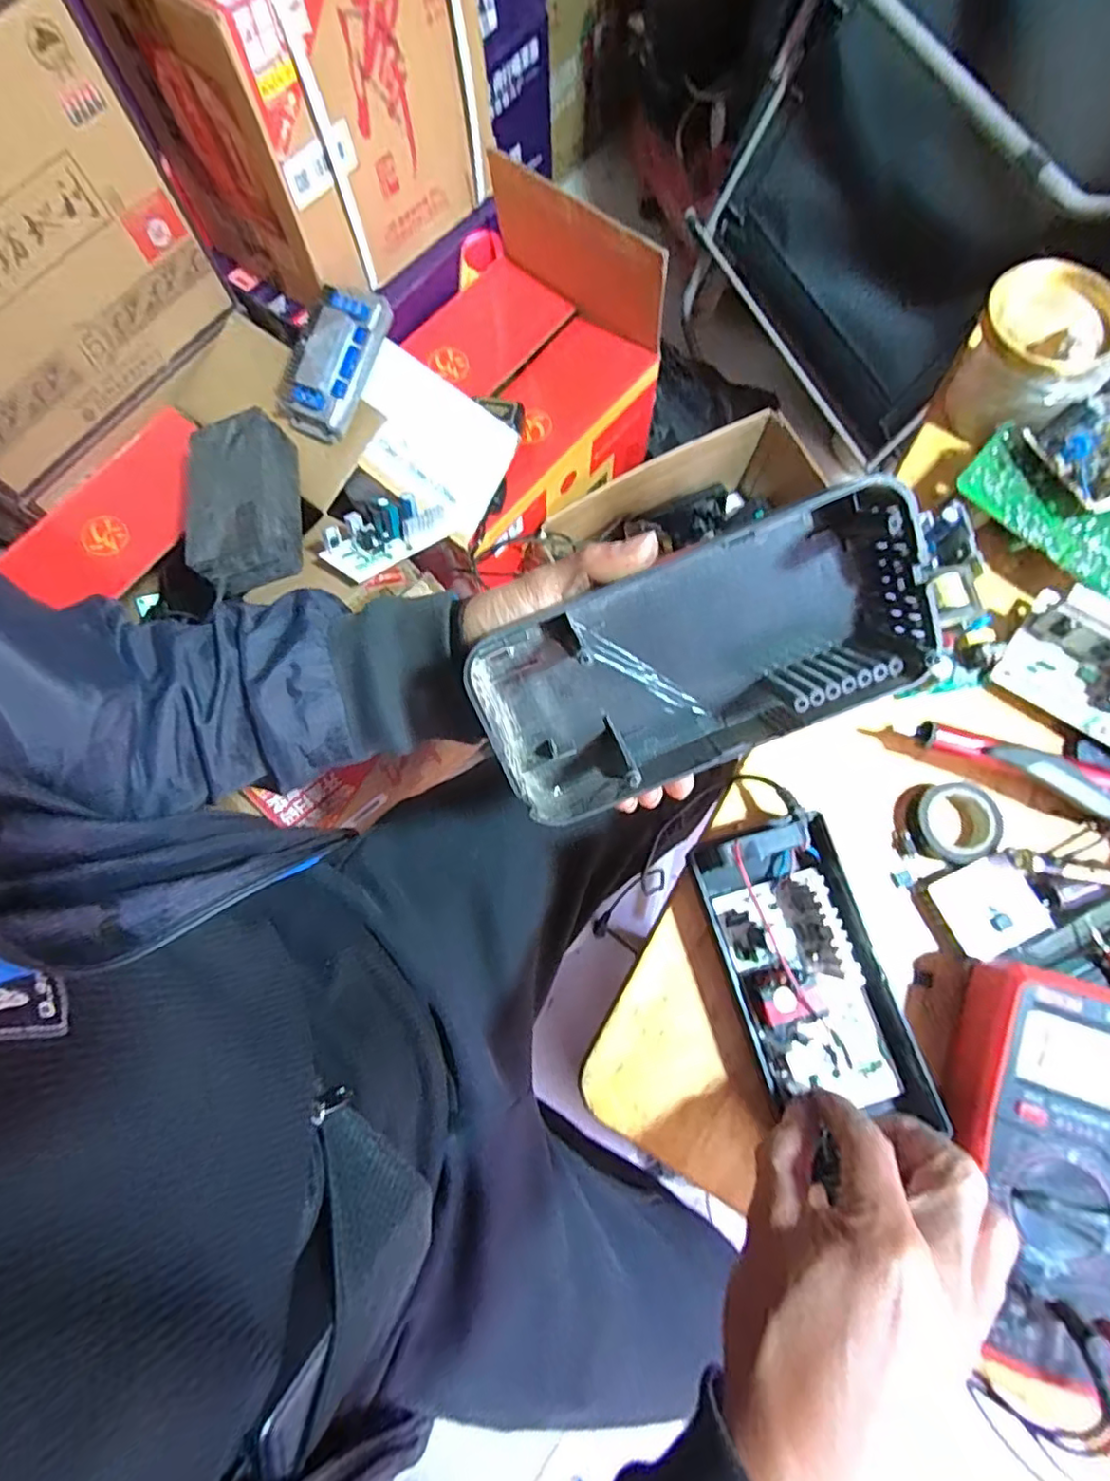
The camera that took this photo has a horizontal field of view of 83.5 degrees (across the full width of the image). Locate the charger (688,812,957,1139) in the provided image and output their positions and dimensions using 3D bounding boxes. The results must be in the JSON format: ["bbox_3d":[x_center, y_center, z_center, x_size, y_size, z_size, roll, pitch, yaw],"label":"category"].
[{"bbox_3d":[0.141,0.128,0.348,0.083,0.048,0.158,-16,75,-3],"label":"charger"}]

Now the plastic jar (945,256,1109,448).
[{"bbox_3d":[0.332,-0.264,0.436,0.080,0.081,0.096,-4,75,1],"label":"plastic jar"}]

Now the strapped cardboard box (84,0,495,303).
[{"bbox_3d":[-0.260,-0.739,0.695,0.231,0.285,0.325,35,79,10],"label":"strapped cardboard box"}]

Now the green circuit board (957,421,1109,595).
[{"bbox_3d":[0.337,-0.149,0.411,0.134,0.012,0.064,36,79,10],"label":"green circuit board"}]

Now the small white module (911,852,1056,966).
[{"bbox_3d":[0.254,0.100,0.370,0.058,0.016,0.050,-21,76,-4],"label":"small white module"}]

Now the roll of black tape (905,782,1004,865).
[{"bbox_3d":[0.246,0.052,0.385,0.044,0.023,0.047,0,75,1],"label":"roll of black tape"}]

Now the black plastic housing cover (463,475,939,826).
[{"bbox_3d":[0.071,-0.037,0.302,0.210,0.045,0.099,-23,109,5],"label":"black plastic housing cover"}]

